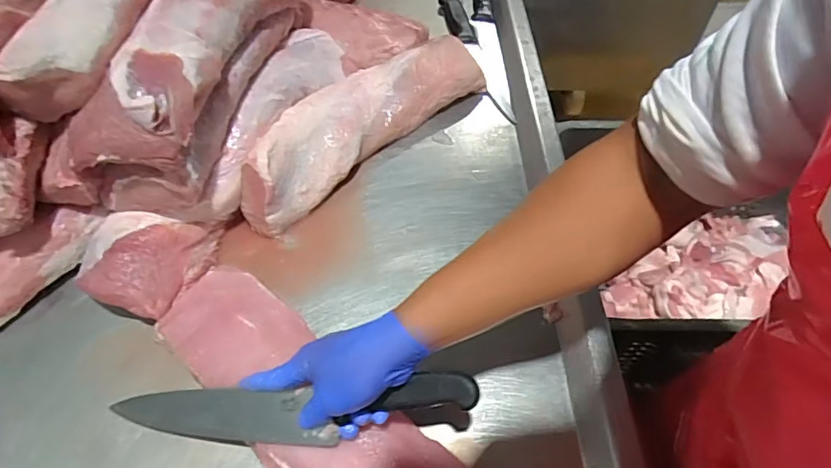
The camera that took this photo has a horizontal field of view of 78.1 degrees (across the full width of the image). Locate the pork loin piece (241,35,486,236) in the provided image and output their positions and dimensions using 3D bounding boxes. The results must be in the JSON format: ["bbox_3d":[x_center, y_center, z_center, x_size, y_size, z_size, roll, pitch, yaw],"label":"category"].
[{"bbox_3d":[-0.082,-0.160,0.694,0.383,0.088,0.122,-38,63,-21],"label":"pork loin piece"}]

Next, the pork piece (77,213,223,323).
[{"bbox_3d":[-0.294,0.024,0.584,0.113,0.073,0.143,24,61,17],"label":"pork piece"}]

